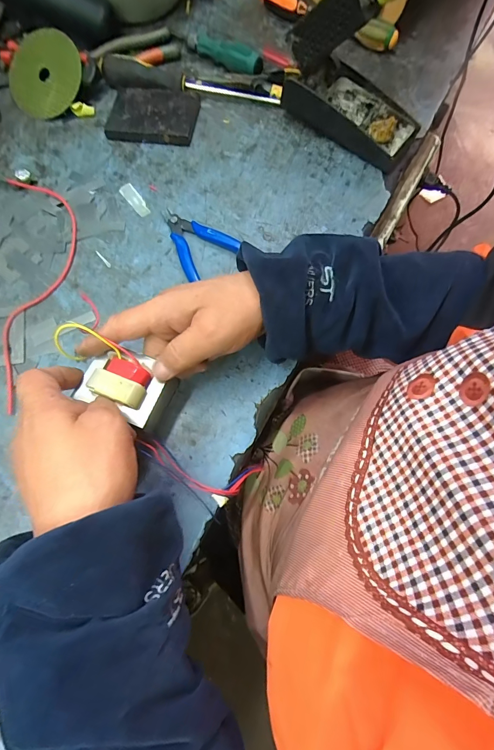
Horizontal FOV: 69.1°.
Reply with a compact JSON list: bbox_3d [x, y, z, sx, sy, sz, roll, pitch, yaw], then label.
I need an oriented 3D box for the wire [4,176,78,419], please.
[{"bbox_3d":[-0.217,-0.100,0.376,0.072,0.013,0.274,-8,72,-3],"label":"wire"}]

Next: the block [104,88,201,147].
[{"bbox_3d":[-0.117,-0.327,0.449,0.105,0.016,0.085,4,71,1],"label":"block"}]

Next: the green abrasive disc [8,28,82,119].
[{"bbox_3d":[-0.257,-0.383,0.454,0.099,0.004,0.108,1,92,14],"label":"green abrasive disc"}]

